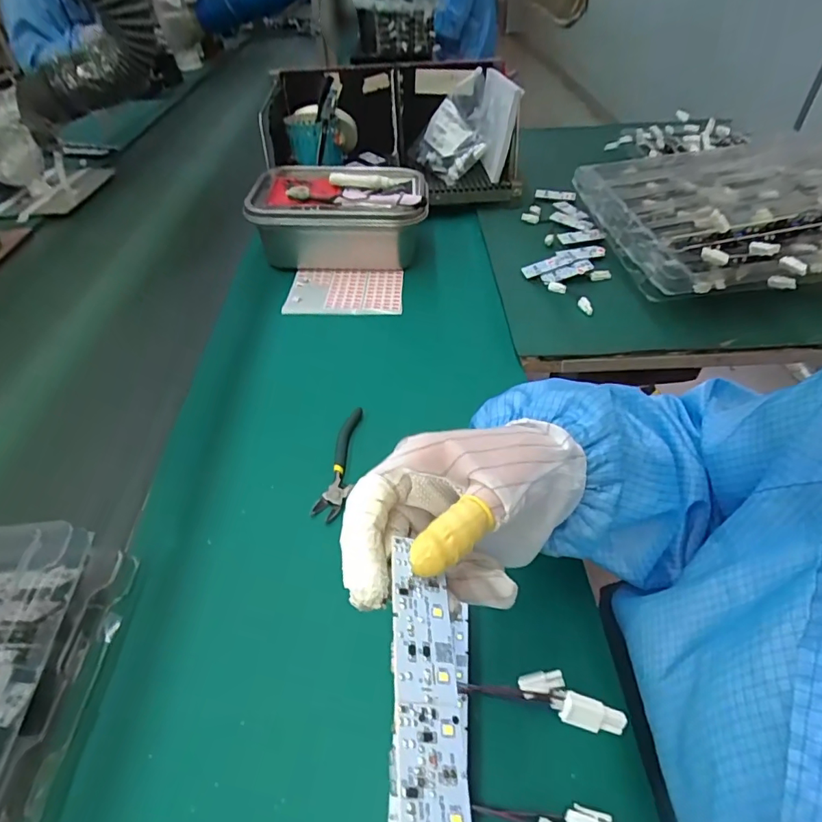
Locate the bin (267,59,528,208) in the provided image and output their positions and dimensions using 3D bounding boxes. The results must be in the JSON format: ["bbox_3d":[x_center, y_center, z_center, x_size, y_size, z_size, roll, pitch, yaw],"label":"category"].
[{"bbox_3d":[-0.033,-0.471,0.822,0.396,0.148,0.227,-1,45,2],"label":"bin"}]

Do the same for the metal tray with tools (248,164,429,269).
[{"bbox_3d":[-0.099,-0.276,0.705,0.234,0.097,0.162,-2,45,0],"label":"metal tray with tools"}]

